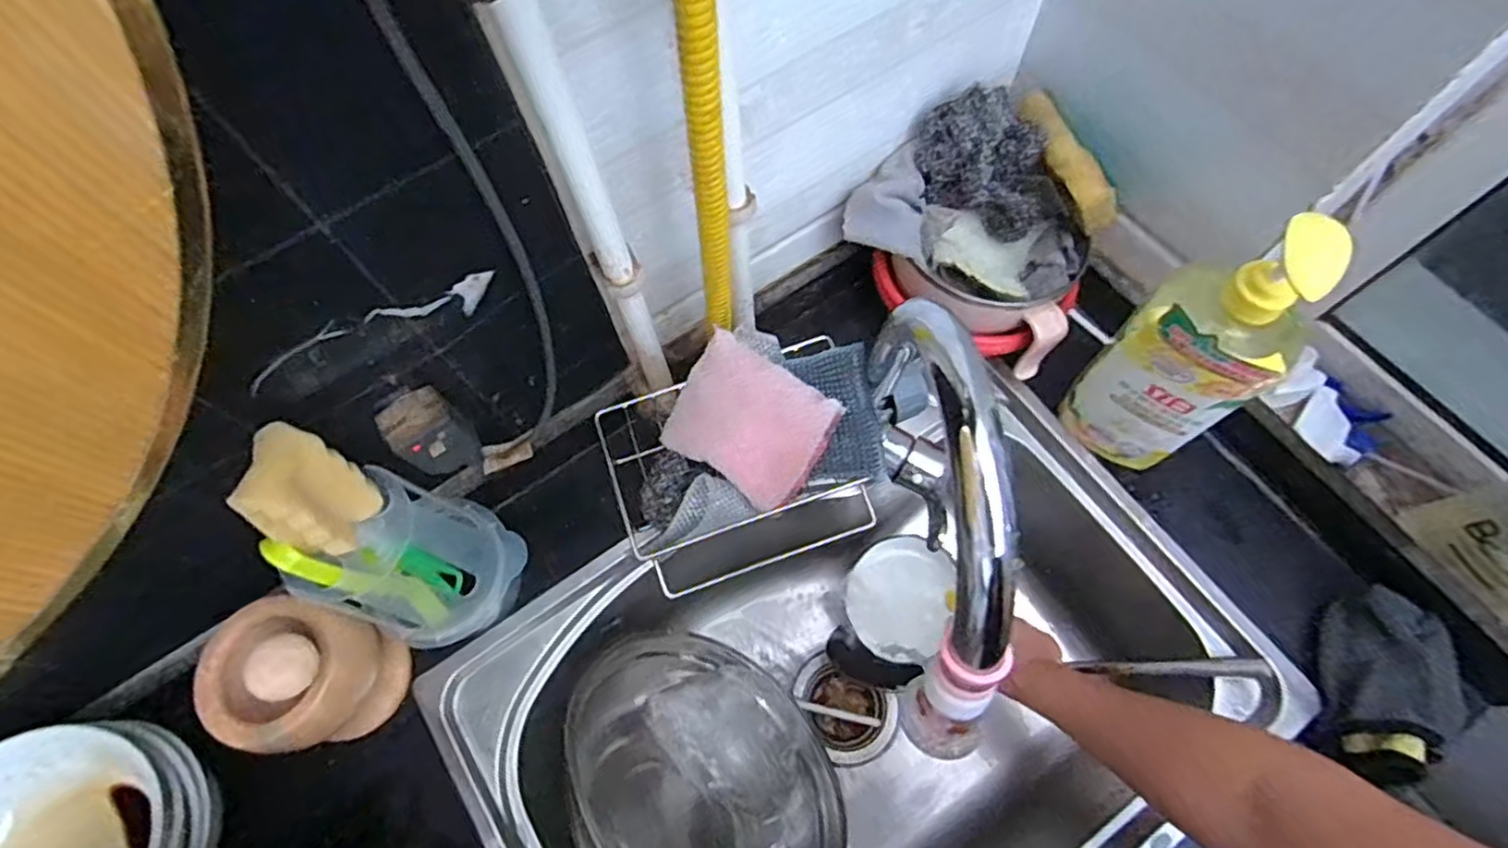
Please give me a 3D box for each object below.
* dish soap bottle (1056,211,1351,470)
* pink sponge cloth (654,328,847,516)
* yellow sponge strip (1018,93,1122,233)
[{"bbox_3d":[0.318,-0.053,0.504,0.077,0.265,0.091,-42,72,-13],"label":"dish soap bottle"},{"bbox_3d":[-0.005,-0.002,0.456,0.101,0.020,0.083,33,89,14],"label":"pink sponge cloth"},{"bbox_3d":[0.242,-0.206,0.538,0.016,0.037,0.120,-26,82,-8],"label":"yellow sponge strip"}]

